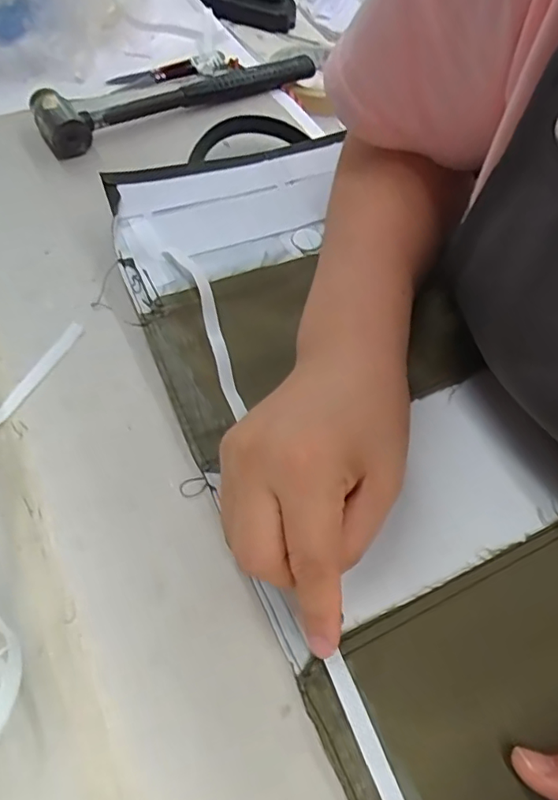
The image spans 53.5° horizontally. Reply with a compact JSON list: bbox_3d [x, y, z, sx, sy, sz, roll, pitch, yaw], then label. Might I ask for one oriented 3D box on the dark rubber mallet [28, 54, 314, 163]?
[{"bbox_3d":[-0.078,-0.257,0.458,0.240,0.033,0.053,-28,62,-18],"label":"dark rubber mallet"}]

